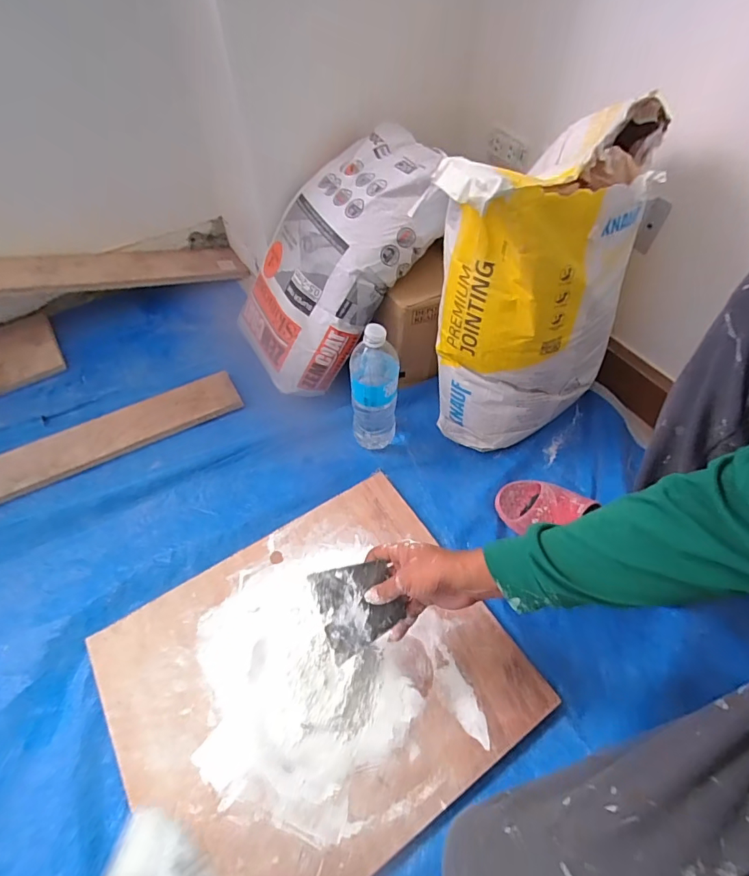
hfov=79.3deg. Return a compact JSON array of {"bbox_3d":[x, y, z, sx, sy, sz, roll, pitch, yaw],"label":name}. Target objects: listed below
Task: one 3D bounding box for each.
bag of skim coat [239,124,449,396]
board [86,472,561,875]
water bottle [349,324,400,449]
[{"bbox_3d":[-0.081,-0.324,0.834,0.269,0.496,0.140,47,26,15],"label":"bag of skim coat"},{"bbox_3d":[-0.078,0.310,0.610,0.486,0.026,0.421,-28,58,-20],"label":"board"},{"bbox_3d":[0.000,-0.077,0.759,0.077,0.255,0.062,1,53,0],"label":"water bottle"}]

